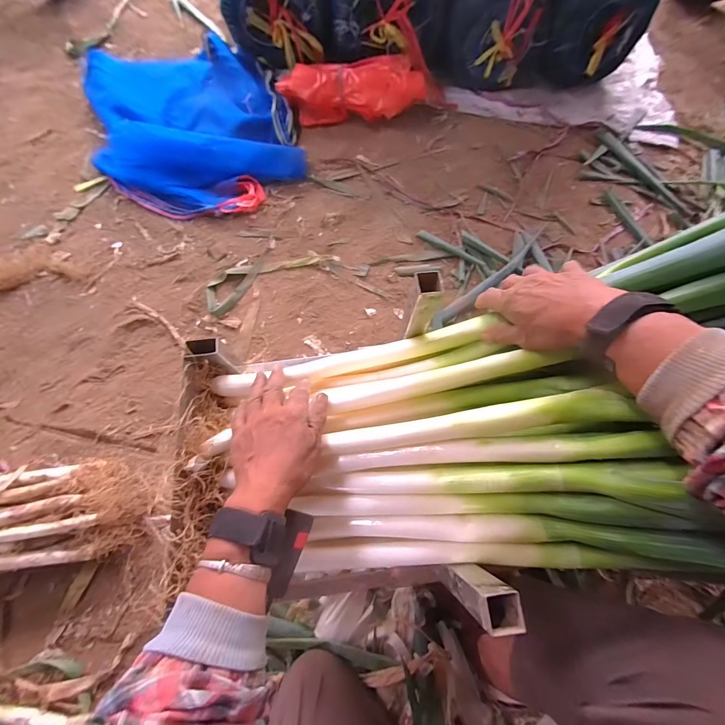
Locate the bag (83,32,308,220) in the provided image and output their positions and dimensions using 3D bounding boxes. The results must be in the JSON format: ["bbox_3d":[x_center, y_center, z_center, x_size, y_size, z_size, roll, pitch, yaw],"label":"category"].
[{"bbox_3d":[-0.467,-0.671,0.892,0.513,0.071,0.641,-17,74,-6],"label":"bag"}]

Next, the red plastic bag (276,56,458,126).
[{"bbox_3d":[0.016,-0.743,0.907,0.480,0.107,0.121,-7,73,-3],"label":"red plastic bag"}]

